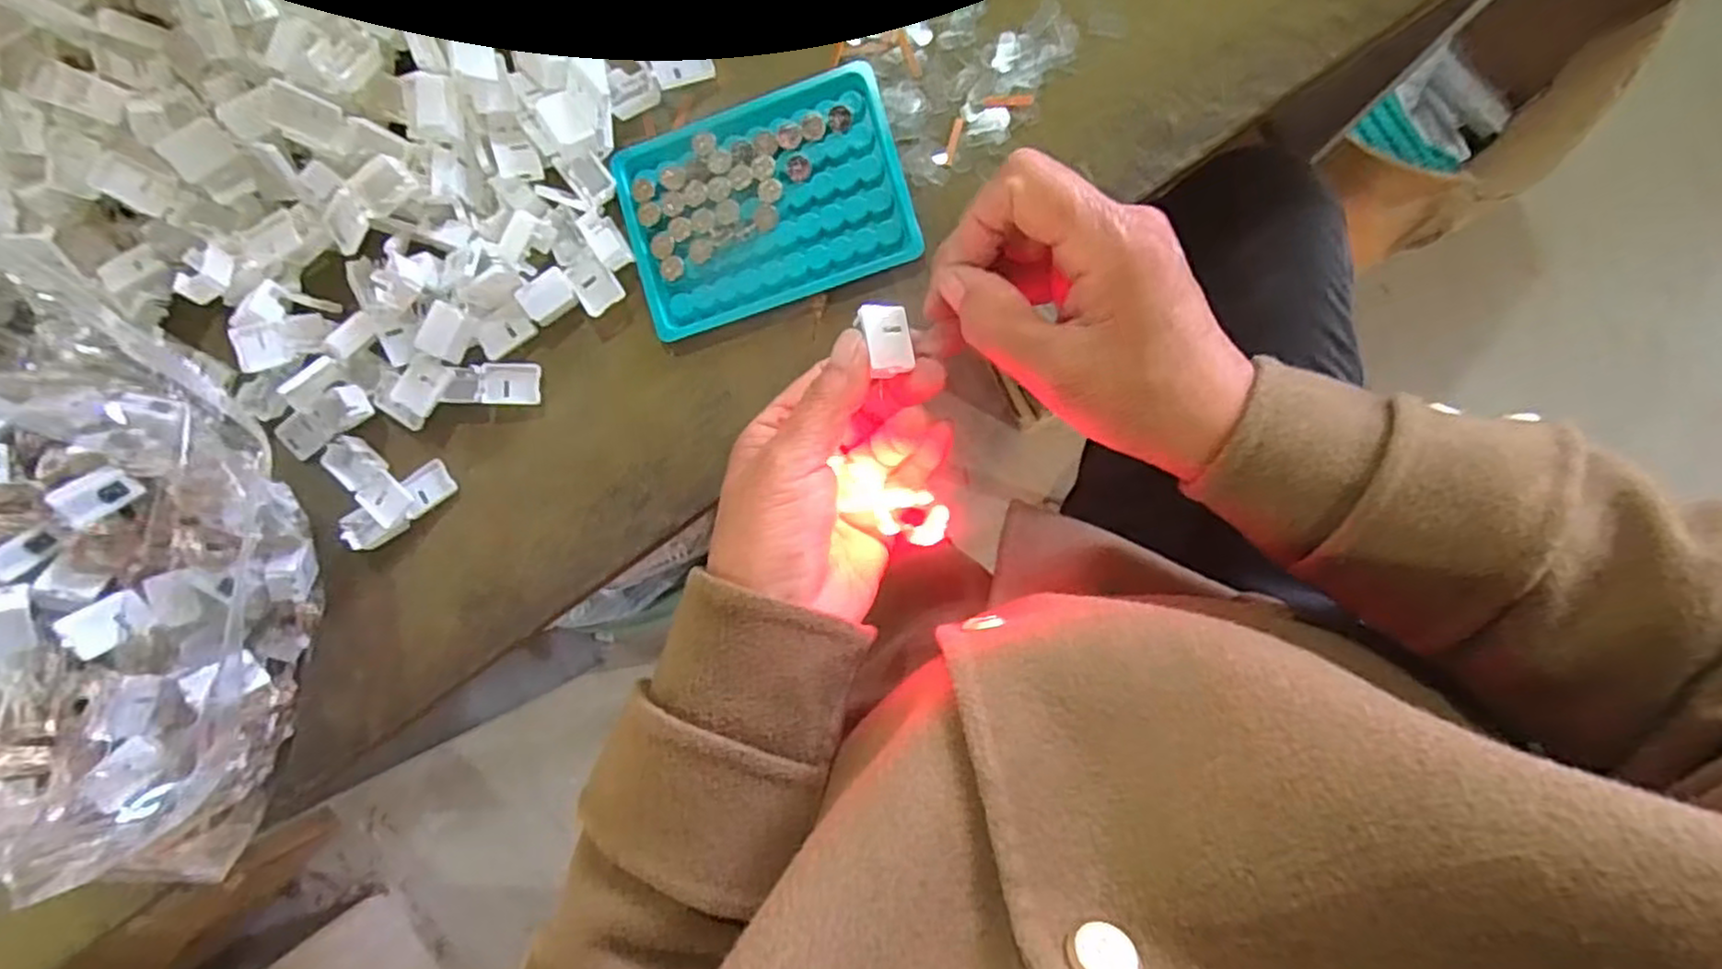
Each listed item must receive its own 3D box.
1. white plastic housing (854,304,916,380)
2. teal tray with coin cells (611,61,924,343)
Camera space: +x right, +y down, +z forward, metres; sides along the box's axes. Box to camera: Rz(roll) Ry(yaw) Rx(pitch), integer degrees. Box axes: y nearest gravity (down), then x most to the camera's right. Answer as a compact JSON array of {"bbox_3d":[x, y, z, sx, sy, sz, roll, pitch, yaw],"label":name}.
[{"bbox_3d":[0.010,-0.057,0.287,0.021,0.008,0.026,-9,81,-21],"label":"white plastic housing"},{"bbox_3d":[-0.044,-0.129,0.339,0.127,0.011,0.090,-17,88,8],"label":"teal tray with coin cells"}]

